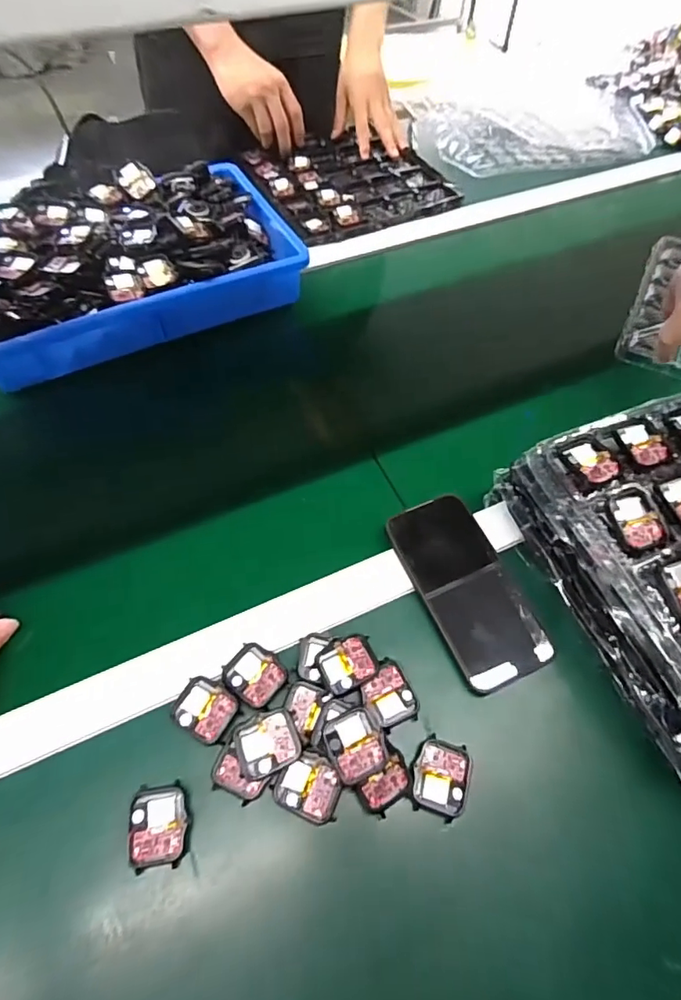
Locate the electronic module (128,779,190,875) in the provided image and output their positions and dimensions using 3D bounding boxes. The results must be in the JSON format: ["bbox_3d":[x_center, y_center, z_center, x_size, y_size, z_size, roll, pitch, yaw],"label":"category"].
[{"bbox_3d":[-0.120,0.215,0.336,0.037,0.008,0.047,-7,59,-5],"label":"electronic module"}]

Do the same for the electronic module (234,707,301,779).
[{"bbox_3d":[-0.050,0.169,0.353,0.042,0.008,0.038,-19,61,-12],"label":"electronic module"}]

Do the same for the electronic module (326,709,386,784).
[{"bbox_3d":[0.011,0.167,0.349,0.038,0.010,0.042,-21,61,-13],"label":"electronic module"}]

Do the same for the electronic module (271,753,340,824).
[{"bbox_3d":[-0.021,0.195,0.348,0.042,0.008,0.037,22,61,12],"label":"electronic module"}]

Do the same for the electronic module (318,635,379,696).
[{"bbox_3d":[0.006,0.125,0.387,0.043,0.009,0.036,-22,62,-14],"label":"electronic module"}]

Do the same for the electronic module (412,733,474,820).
[{"bbox_3d":[0.071,0.194,0.355,0.038,0.005,0.047,15,60,8],"label":"electronic module"}]

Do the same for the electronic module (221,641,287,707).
[{"bbox_3d":[-0.065,0.131,0.385,0.043,0.004,0.038,35,64,19],"label":"electronic module"}]

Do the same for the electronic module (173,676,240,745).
[{"bbox_3d":[-0.099,0.152,0.372,0.044,0.004,0.037,28,62,15],"label":"electronic module"}]

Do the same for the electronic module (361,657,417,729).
[{"bbox_3d":[0.036,0.145,0.382,0.038,0.008,0.044,-15,60,-10],"label":"electronic module"}]

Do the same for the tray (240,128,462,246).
[{"bbox_3d":[0.014,-0.487,0.773,0.263,0.027,0.273,-21,61,-13],"label":"tray"}]

